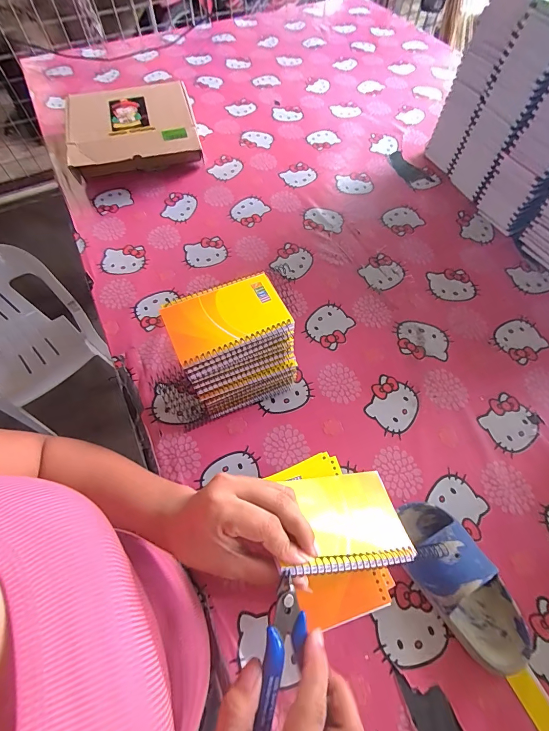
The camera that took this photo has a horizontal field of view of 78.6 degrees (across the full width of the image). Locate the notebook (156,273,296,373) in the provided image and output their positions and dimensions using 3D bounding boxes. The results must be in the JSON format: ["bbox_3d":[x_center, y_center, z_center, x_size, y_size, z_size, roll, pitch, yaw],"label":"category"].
[{"bbox_3d":[-0.054,-0.055,0.380,0.130,0.012,0.082,-22,65,-12],"label":"notebook"}]

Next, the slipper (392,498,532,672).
[{"bbox_3d":[0.206,0.239,0.371,0.079,0.059,0.172,-31,67,-16],"label":"slipper"}]

